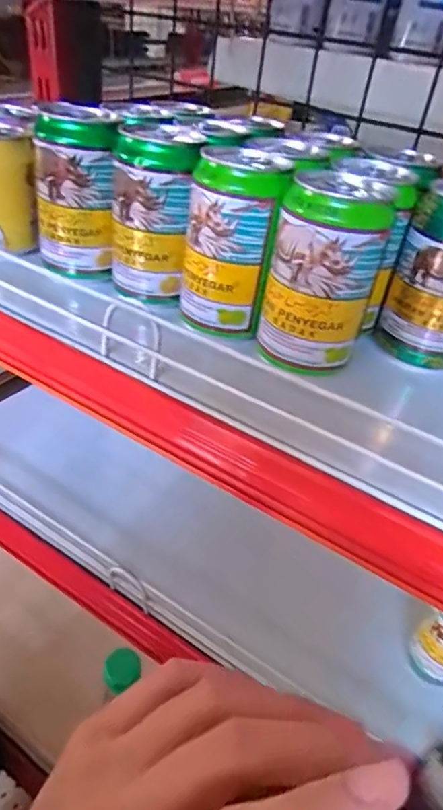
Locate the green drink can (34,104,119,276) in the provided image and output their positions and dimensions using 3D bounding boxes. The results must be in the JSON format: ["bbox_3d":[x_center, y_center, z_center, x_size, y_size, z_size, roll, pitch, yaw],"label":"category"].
[{"bbox_3d":[-0.108,-0.156,0.382,0.060,0.105,0.050,0,39,-9],"label":"green drink can"}]

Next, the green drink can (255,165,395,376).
[{"bbox_3d":[0.060,-0.079,0.314,0.063,0.103,0.056,14,39,9],"label":"green drink can"}]

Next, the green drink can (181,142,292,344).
[{"bbox_3d":[0.006,-0.107,0.340,0.057,0.110,0.051,7,38,1],"label":"green drink can"}]

